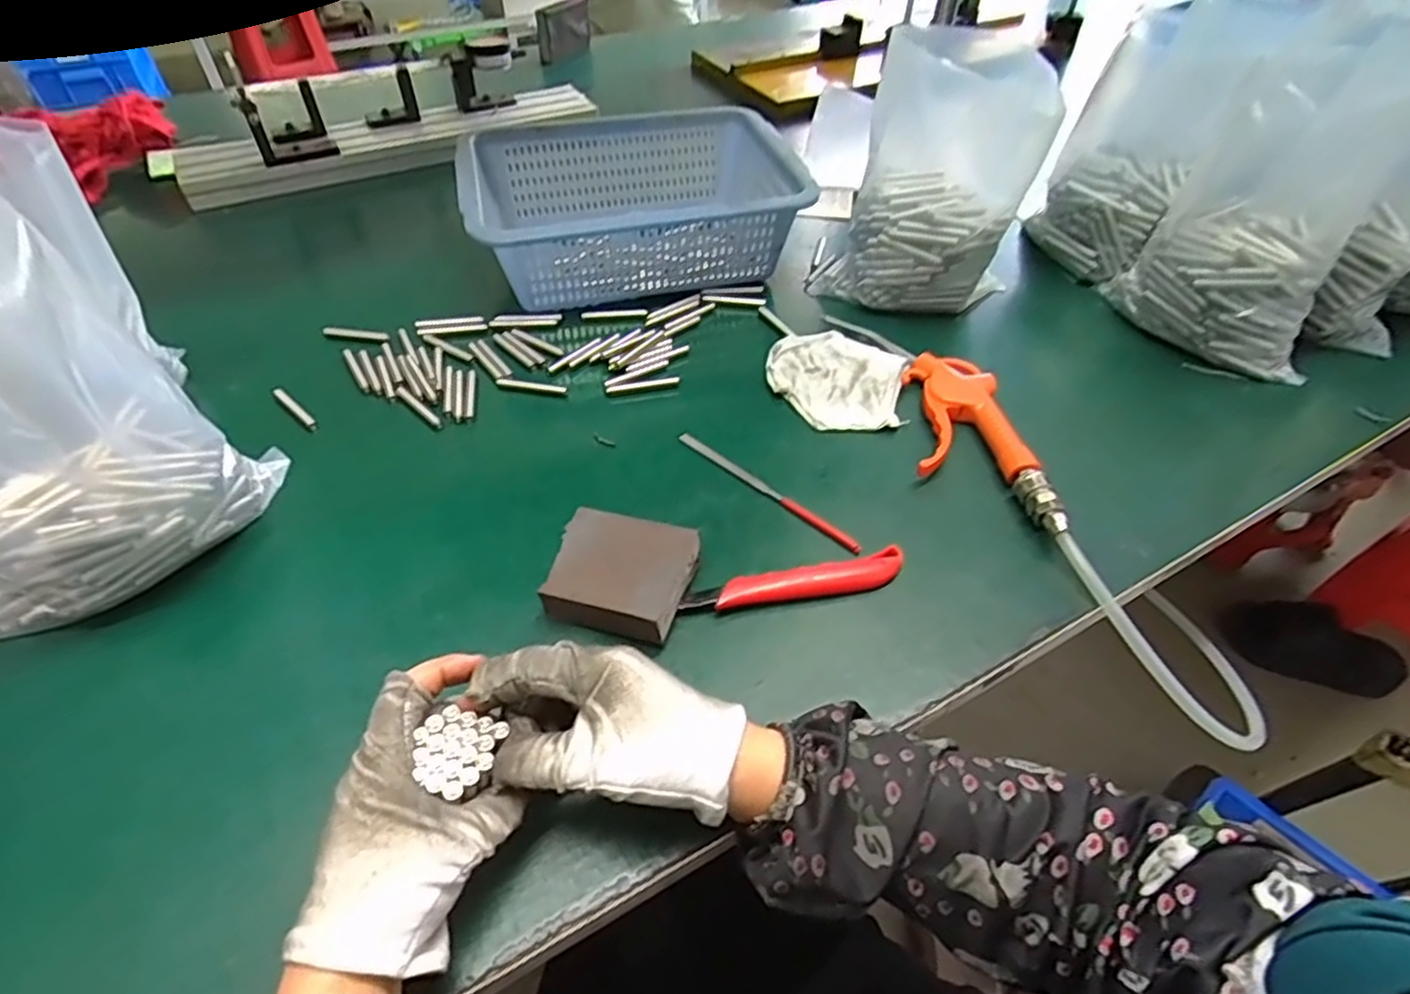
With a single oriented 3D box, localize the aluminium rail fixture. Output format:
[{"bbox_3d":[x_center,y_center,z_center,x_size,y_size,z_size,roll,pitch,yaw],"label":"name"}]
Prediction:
[{"bbox_3d":[-0.365,-0.450,0.840,0.485,0.087,0.122,-23,52,-21],"label":"aluminium rail fixture"}]

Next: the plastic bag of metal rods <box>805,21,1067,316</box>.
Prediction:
[{"bbox_3d":[0.191,-0.254,0.586,0.147,0.195,0.100,27,52,22],"label":"plastic bag of metal rods"}]

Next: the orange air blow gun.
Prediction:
[{"bbox_3d":[0.186,-0.043,0.506,0.075,0.026,0.177,-1,47,-2],"label":"orange air blow gun"}]

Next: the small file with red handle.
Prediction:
[{"bbox_3d":[0.041,-0.007,0.486,0.156,0.005,0.009,35,56,27],"label":"small file with red handle"}]

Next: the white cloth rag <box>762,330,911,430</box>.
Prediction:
[{"bbox_3d":[0.104,-0.096,0.563,0.106,0.021,0.100,7,47,5],"label":"white cloth rag"}]

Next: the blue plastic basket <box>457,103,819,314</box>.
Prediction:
[{"bbox_3d":[-0.073,-0.284,0.679,0.287,0.095,0.214,-8,48,-9],"label":"blue plastic basket"}]

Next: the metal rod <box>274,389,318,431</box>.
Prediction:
[{"bbox_3d":[-0.313,-0.067,0.542,0.061,0.005,0.008,34,55,26],"label":"metal rod"}]

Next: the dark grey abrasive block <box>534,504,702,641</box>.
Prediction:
[{"bbox_3d":[-0.051,0.049,0.421,0.079,0.030,0.073,14,49,12],"label":"dark grey abrasive block"}]

